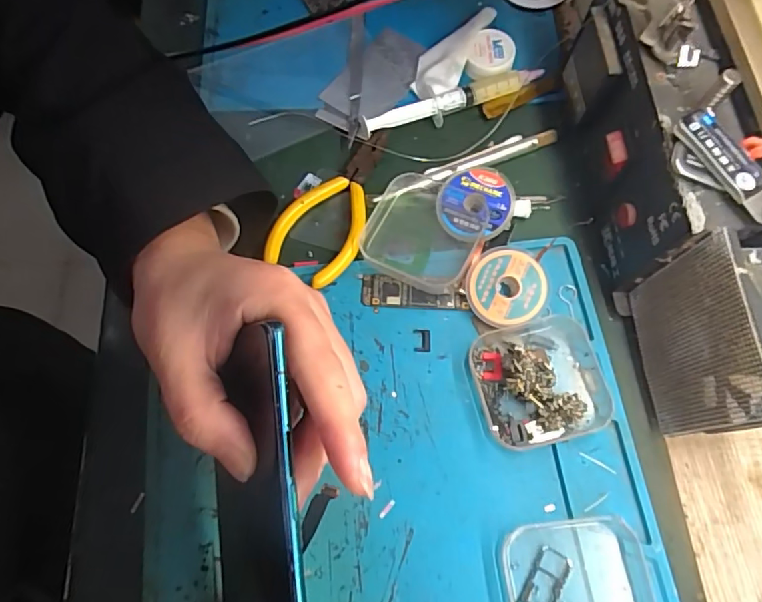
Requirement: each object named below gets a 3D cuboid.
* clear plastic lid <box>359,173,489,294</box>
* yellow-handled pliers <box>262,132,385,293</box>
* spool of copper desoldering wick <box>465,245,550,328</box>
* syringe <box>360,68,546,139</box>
[{"bbox_3d":[0.026,-0.042,0.304,0.063,0.014,0.066,24,71,10],"label":"clear plastic lid"},{"bbox_3d":[-0.028,-0.064,0.314,0.053,0.011,0.112,22,71,9],"label":"yellow-handled pliers"},{"bbox_3d":[0.071,-0.008,0.289,0.044,0.016,0.043,0,69,1],"label":"spool of copper desoldering wick"},{"bbox_3d":[0.047,-0.131,0.339,0.127,0.012,0.016,-20,70,-6],"label":"syringe"}]

